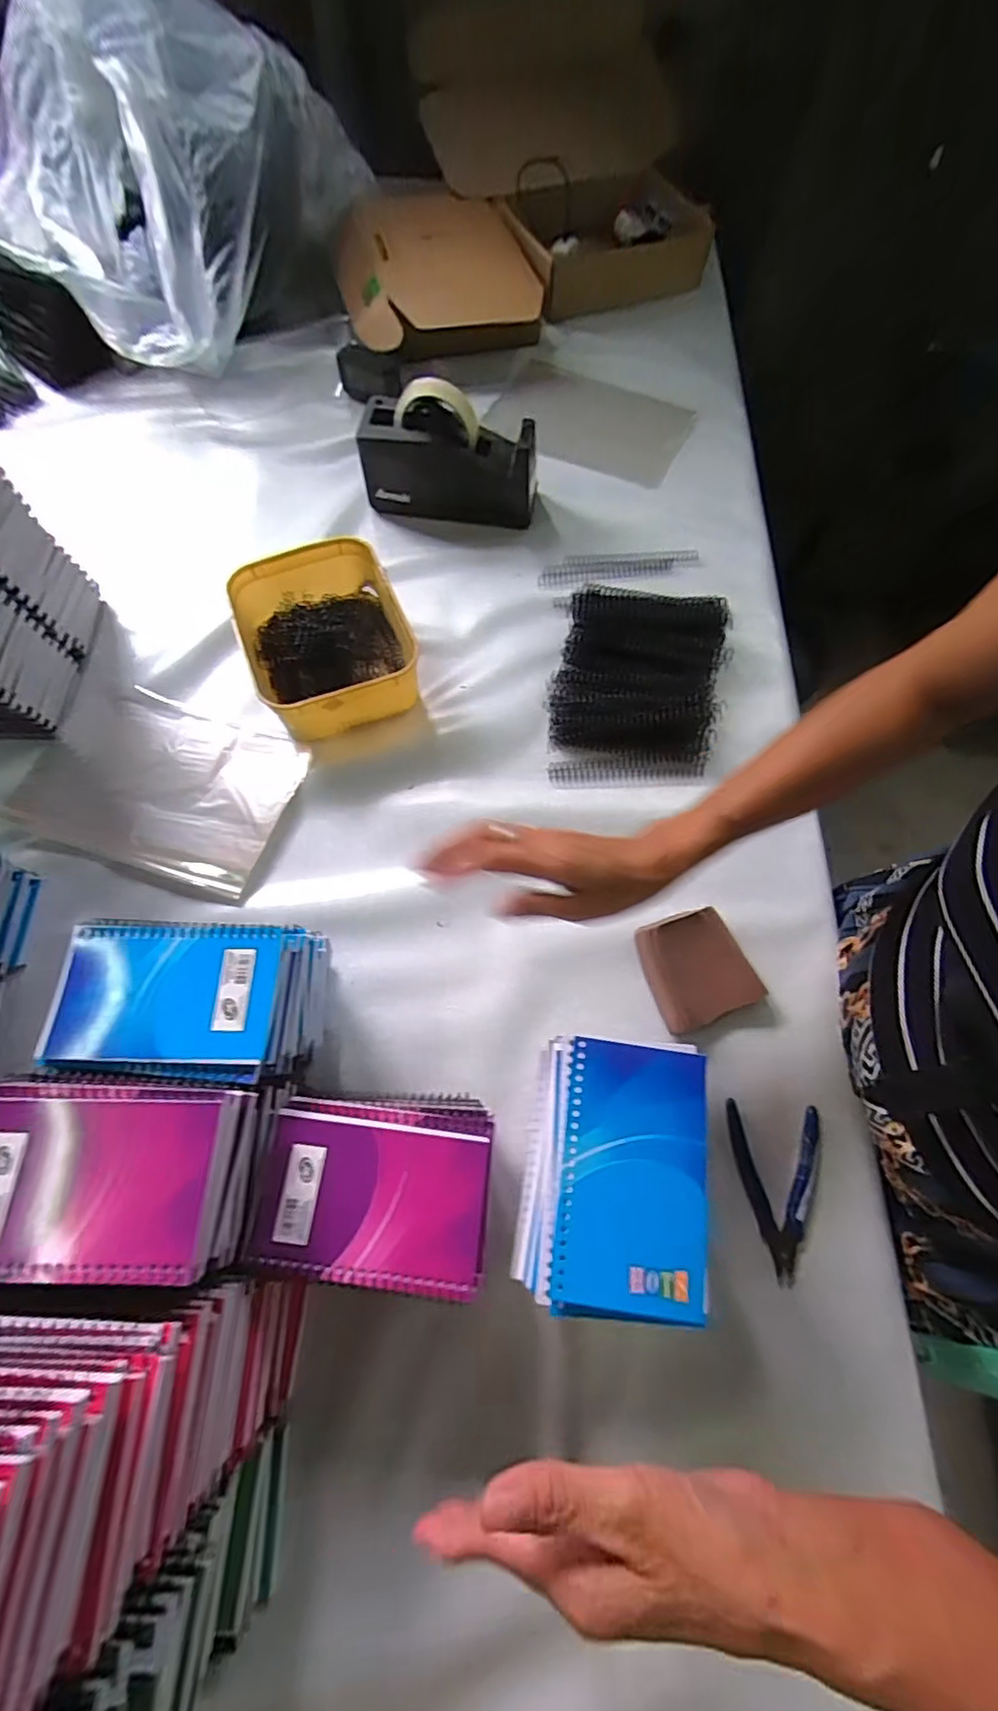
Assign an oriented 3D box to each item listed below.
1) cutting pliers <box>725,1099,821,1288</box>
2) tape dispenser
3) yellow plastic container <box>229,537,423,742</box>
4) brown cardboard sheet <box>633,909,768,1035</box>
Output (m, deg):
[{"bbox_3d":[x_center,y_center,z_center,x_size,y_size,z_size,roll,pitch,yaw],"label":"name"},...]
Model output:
[{"bbox_3d":[0.206,0.249,0.428,0.068,0.006,0.116,8,67,3],"label":"cutting pliers"},{"bbox_3d":[-0.057,-0.467,0.669,0.196,0.114,0.073,3,66,1],"label":"tape dispenser"},{"bbox_3d":[-0.177,-0.222,0.595,0.153,0.063,0.189,-22,68,-10],"label":"yellow plastic container"},{"bbox_3d":[0.163,0.093,0.485,0.084,0.026,0.088,-20,68,-9],"label":"brown cardboard sheet"}]

